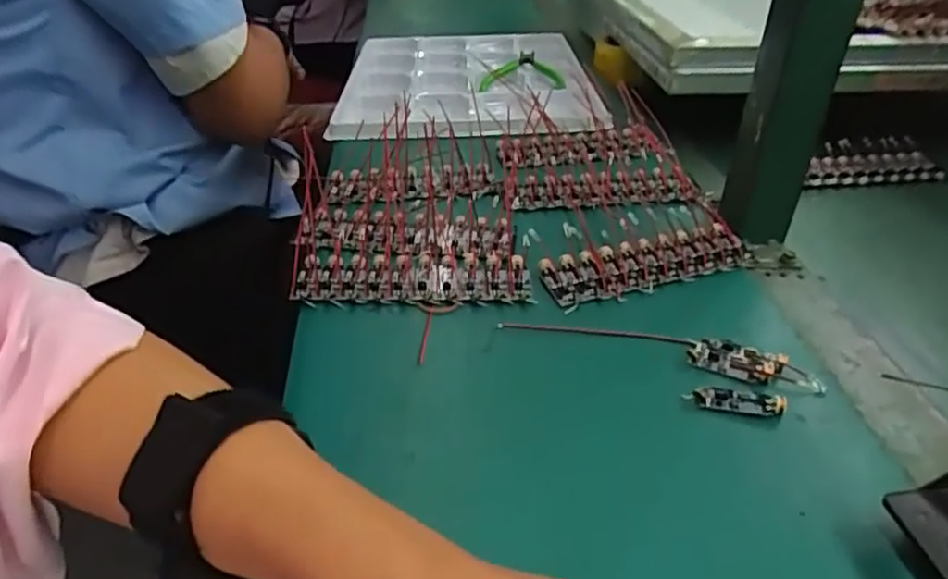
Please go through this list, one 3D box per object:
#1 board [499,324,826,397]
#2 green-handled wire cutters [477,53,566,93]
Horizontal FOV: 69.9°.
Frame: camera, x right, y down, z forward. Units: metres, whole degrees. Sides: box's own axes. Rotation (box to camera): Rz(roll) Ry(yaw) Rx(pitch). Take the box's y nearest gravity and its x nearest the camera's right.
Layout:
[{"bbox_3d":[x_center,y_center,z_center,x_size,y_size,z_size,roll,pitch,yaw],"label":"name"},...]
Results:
[{"bbox_3d":[0.109,0.032,0.404,0.180,0.008,0.029,12,35,16],"label":"board"},{"bbox_3d":[0.050,-0.262,0.813,0.103,0.019,0.090,-5,34,-9],"label":"green-handled wire cutters"}]

